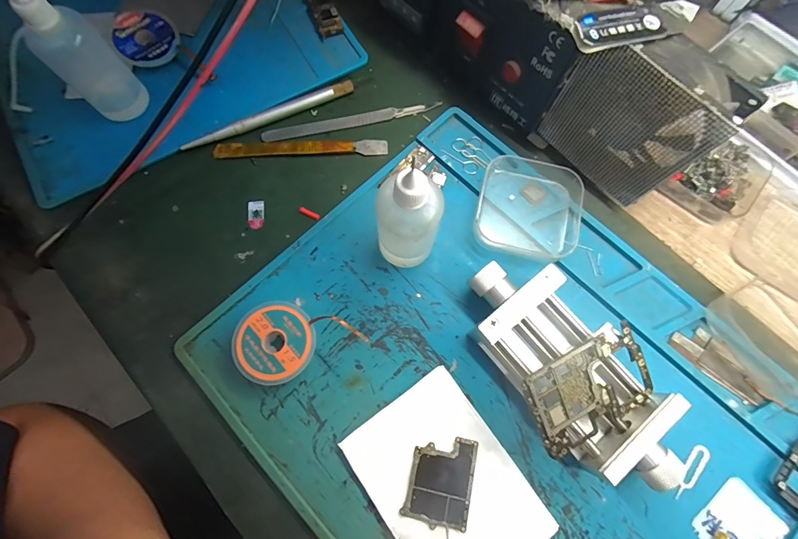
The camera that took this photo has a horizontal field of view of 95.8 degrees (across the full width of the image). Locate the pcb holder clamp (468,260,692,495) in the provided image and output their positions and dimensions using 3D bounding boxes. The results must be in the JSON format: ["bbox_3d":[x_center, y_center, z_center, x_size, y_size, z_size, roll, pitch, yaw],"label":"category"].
[{"bbox_3d":[0.092,0.054,0.197,0.059,0.033,0.135,-41,78,-11],"label":"pcb holder clamp"}]

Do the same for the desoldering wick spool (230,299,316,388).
[{"bbox_3d":[-0.071,0.042,0.209,0.045,0.013,0.044,0,73,0],"label":"desoldering wick spool"}]

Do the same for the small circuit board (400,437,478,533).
[{"bbox_3d":[0.023,0.112,0.192,0.033,0.004,0.043,12,74,4],"label":"small circuit board"}]

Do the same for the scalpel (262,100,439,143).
[{"bbox_3d":[-0.033,-0.108,0.260,0.127,0.005,0.011,-14,74,-4],"label":"scalpel"}]

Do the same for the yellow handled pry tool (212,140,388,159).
[{"bbox_3d":[-0.068,-0.084,0.252,0.118,0.004,0.011,-1,73,-1],"label":"yellow handled pry tool"}]

